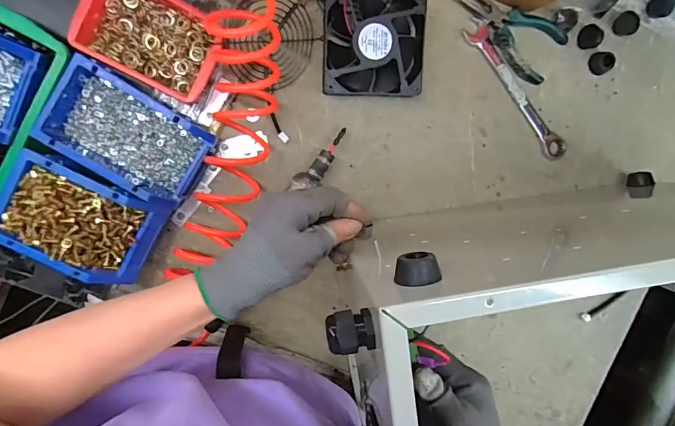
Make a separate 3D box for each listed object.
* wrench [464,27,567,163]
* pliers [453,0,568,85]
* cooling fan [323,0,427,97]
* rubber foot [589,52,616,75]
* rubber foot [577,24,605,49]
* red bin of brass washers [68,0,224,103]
[{"bbox_3d":[0.243,-0.159,0.557,0.028,0.009,0.212,-40,99,-1],"label":"wrench"},{"bbox_3d":[0.221,-0.242,0.537,0.157,0.018,0.073,34,91,-9],"label":"pliers"},{"bbox_3d":[0.045,-0.204,0.506,0.122,0.041,0.125,0,96,-7],"label":"cooling fan"},{"bbox_3d":[0.361,-0.204,0.562,0.026,0.018,0.029,-19,98,-5],"label":"rubber foot"},{"bbox_3d":[0.338,-0.235,0.553,0.024,0.019,0.030,-24,98,-4],"label":"rubber foot"},{"bbox_3d":[-0.208,-0.200,0.477,0.151,0.051,0.103,26,92,-9],"label":"red bin of brass washers"}]

